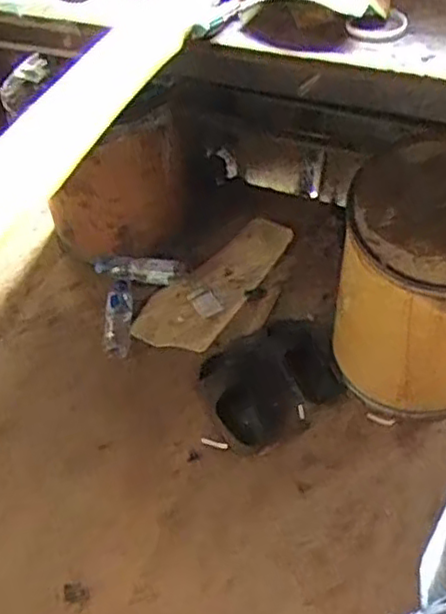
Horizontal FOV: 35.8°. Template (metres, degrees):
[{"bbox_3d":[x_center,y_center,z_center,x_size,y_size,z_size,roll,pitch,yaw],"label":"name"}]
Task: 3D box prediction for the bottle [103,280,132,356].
[{"bbox_3d":[-0.257,0.022,1.691,0.067,0.053,0.215,-3,52,0],"label":"bottle"}]

